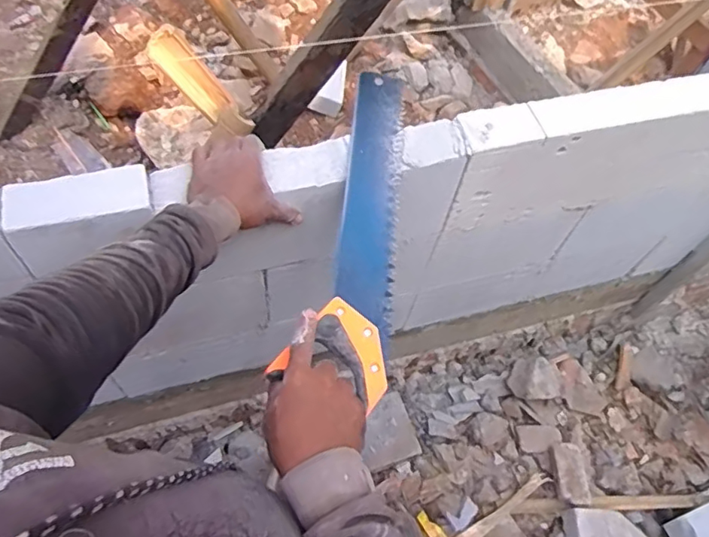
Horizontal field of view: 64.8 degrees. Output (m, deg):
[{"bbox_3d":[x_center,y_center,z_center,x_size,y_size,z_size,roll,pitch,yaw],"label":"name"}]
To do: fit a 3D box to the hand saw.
[{"bbox_3d":[-0.004,-0.080,0.718,0.113,0.031,0.493,6,58,-1],"label":"hand saw"}]

